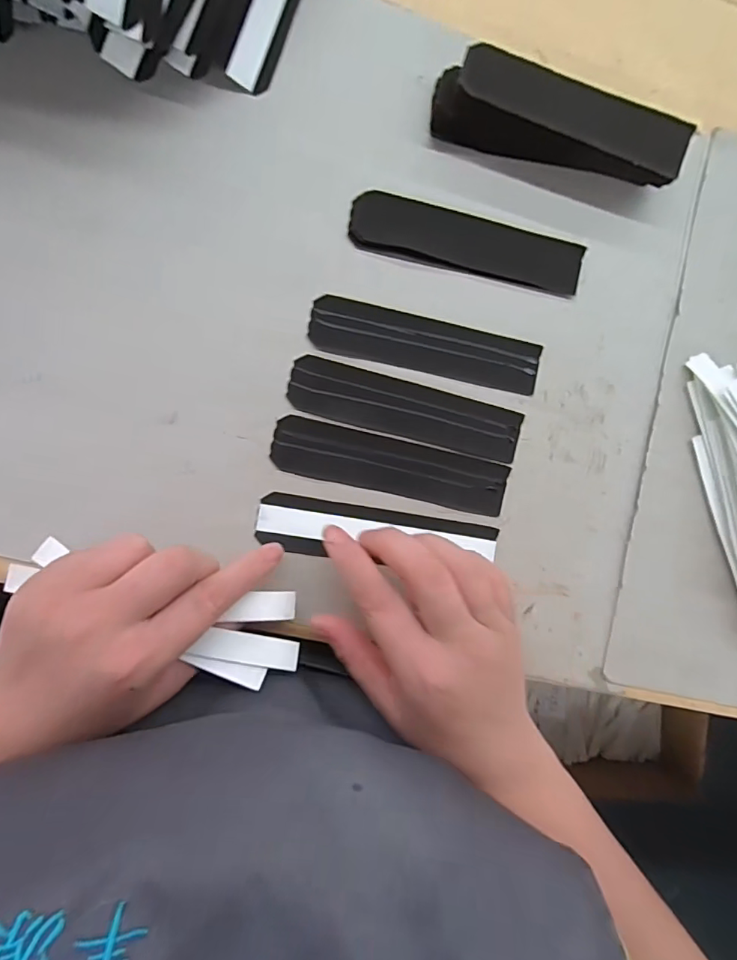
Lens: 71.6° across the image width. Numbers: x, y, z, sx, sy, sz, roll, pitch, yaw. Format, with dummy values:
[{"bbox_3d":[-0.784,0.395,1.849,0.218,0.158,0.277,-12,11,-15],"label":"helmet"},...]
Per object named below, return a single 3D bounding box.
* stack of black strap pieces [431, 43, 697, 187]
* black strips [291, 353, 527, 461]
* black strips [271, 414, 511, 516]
[{"bbox_3d":[0.113,-0.207,0.303,0.147,0.026,0.045,15,88,-8],"label":"stack of black strap pieces"},{"bbox_3d":[0.024,-0.042,0.304,0.138,0.005,0.033,13,88,-8],"label":"black strips"},{"bbox_3d":[0.015,-0.008,0.303,0.139,0.005,0.033,12,88,-8],"label":"black strips"}]

